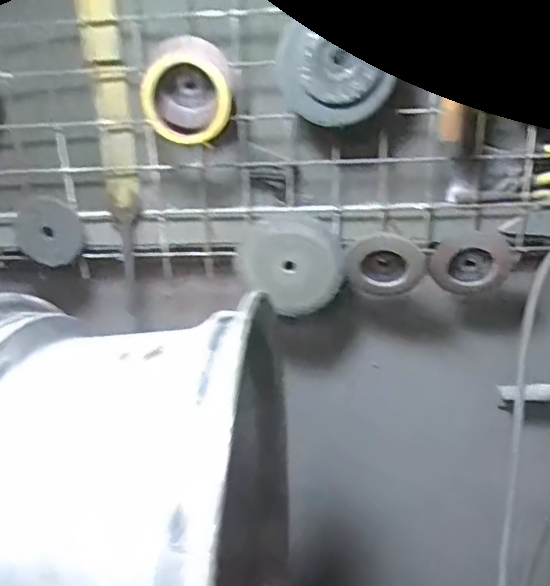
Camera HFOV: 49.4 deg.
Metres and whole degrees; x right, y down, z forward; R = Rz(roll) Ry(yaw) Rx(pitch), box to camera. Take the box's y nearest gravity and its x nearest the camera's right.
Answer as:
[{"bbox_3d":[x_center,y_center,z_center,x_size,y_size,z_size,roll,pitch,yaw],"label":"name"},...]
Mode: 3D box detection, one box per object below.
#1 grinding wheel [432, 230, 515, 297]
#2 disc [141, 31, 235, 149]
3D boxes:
[{"bbox_3d":[0.244,-0.034,0.742,0.094,0.082,0.021,-2,23,2],"label":"grinding wheel"},{"bbox_3d":[-0.098,-0.230,0.681,0.102,0.113,0.050,1,19,8],"label":"disc"}]

